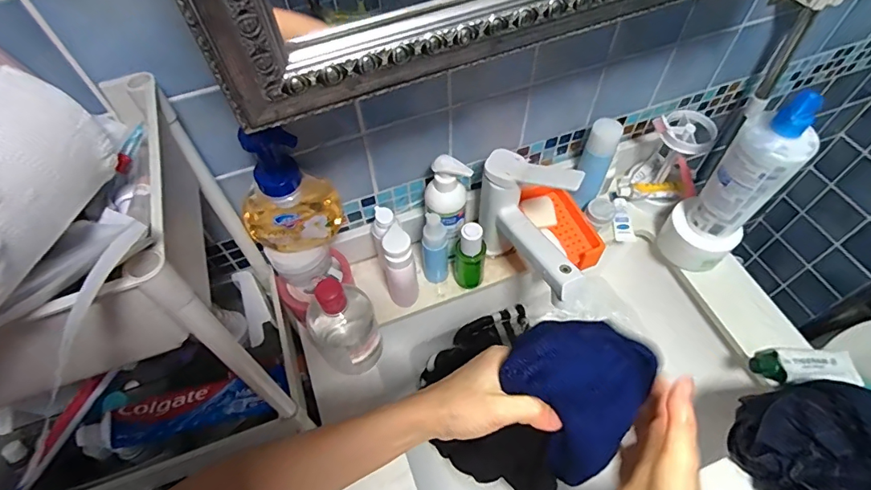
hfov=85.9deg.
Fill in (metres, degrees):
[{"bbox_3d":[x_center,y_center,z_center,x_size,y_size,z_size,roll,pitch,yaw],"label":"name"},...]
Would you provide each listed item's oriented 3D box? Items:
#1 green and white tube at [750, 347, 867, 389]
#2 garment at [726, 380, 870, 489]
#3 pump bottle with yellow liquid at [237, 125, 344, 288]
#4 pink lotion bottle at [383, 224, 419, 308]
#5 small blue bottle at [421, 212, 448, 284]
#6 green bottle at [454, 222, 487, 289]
[{"bbox_3d":[0.450,0.145,0.567,0.131,0.021,0.045,1,58,2],"label":"green and white tube"},{"bbox_3d":[0.408,0.208,0.485,0.160,0.080,0.139,-24,60,-13],"label":"garment"},{"bbox_3d":[-0.154,-0.042,0.496,0.098,0.212,0.065,-19,59,-11],"label":"pump bottle with yellow liquid"},{"bbox_3d":[-0.044,0.031,0.583,0.039,0.137,0.048,-10,58,-5],"label":"pink lotion bottle"},{"bbox_3d":[-0.001,0.006,0.609,0.032,0.137,0.032,-2,58,0],"label":"small blue bottle"},{"bbox_3d":[0.045,0.018,0.602,0.038,0.120,0.033,-6,58,-3],"label":"green bottle"}]

